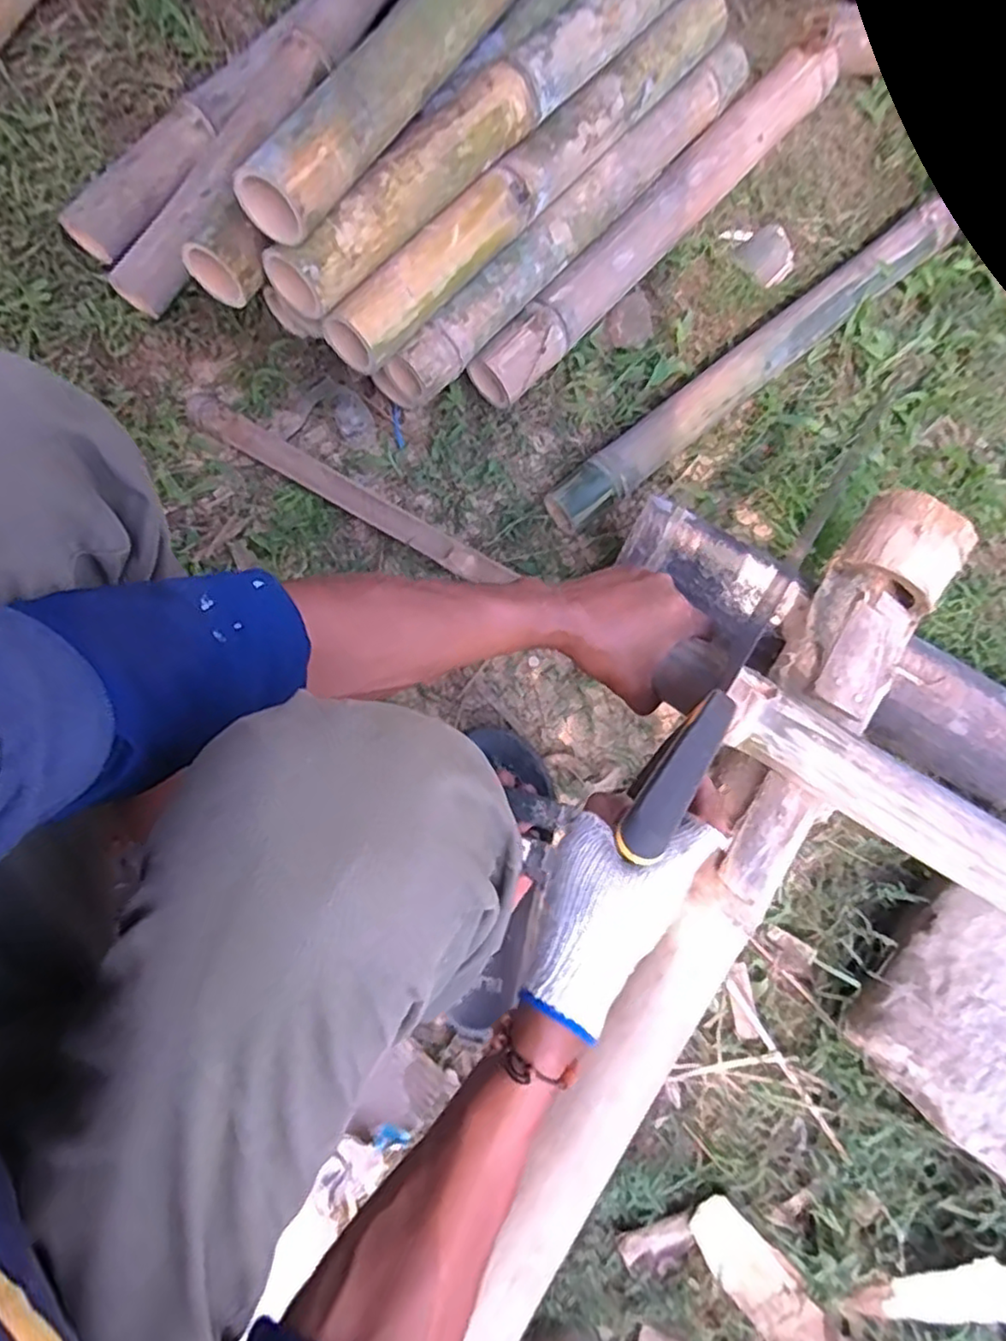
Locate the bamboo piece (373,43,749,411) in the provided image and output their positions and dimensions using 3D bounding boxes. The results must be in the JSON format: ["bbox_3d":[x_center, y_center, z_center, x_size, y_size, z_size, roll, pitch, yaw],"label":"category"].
[{"bbox_3d":[0.092,-0.499,0.733,0.052,0.051,0.623,40,77,6],"label":"bamboo piece"}]

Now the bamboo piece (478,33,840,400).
[{"bbox_3d":[0.183,-0.522,0.792,0.064,0.075,0.604,42,77,6],"label":"bamboo piece"}]

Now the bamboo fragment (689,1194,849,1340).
[{"bbox_3d":[0.246,0.543,0.557,0.050,0.034,0.211,-42,64,-11],"label":"bamboo fragment"}]

